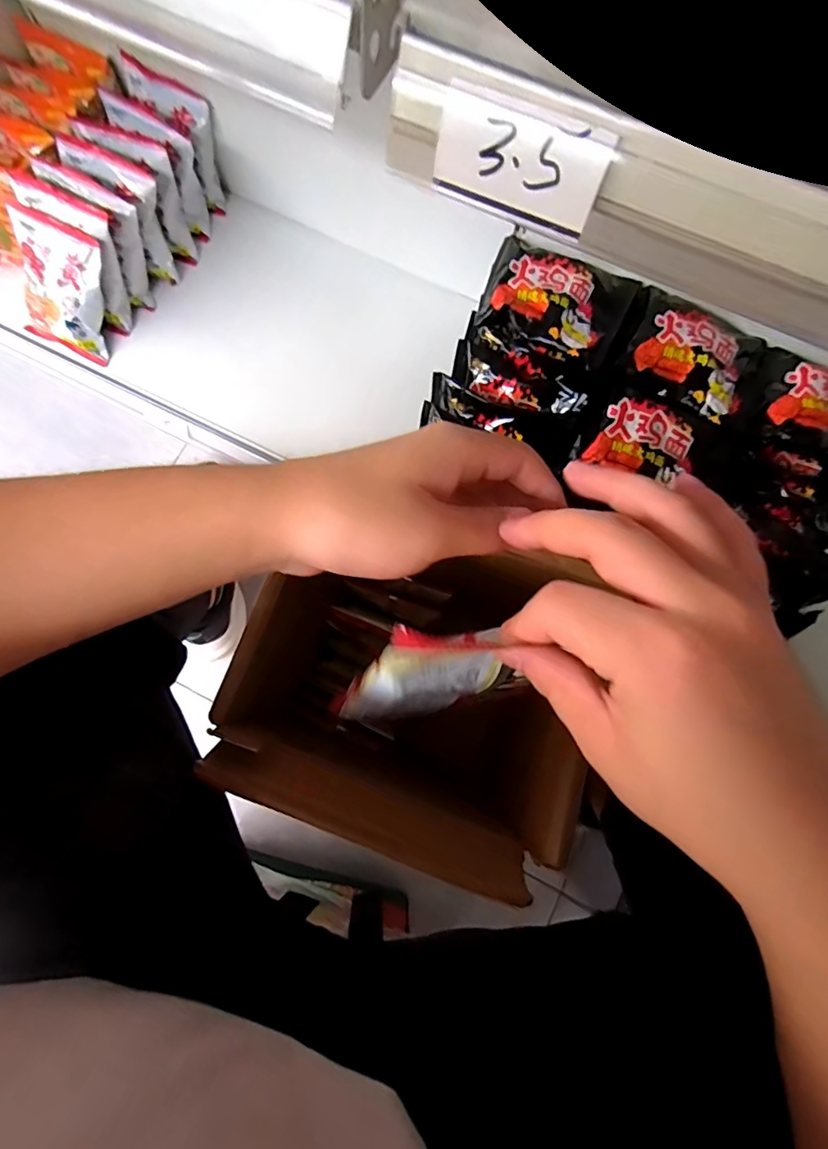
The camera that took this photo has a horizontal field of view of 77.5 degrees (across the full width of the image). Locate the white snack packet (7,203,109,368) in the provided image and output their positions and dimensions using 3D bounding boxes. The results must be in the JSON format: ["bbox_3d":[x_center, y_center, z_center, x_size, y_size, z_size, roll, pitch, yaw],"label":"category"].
[{"bbox_3d":[-0.461,-0.368,0.669,0.119,0.154,0.034,27,38,2],"label":"white snack packet"}]

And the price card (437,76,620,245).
[{"bbox_3d":[0.043,-0.167,0.211,0.068,0.037,0.007,25,54,6],"label":"price card"}]

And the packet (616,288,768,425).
[{"bbox_3d":[0.304,-0.236,0.564,0.143,0.043,0.119,27,79,6],"label":"packet"}]

